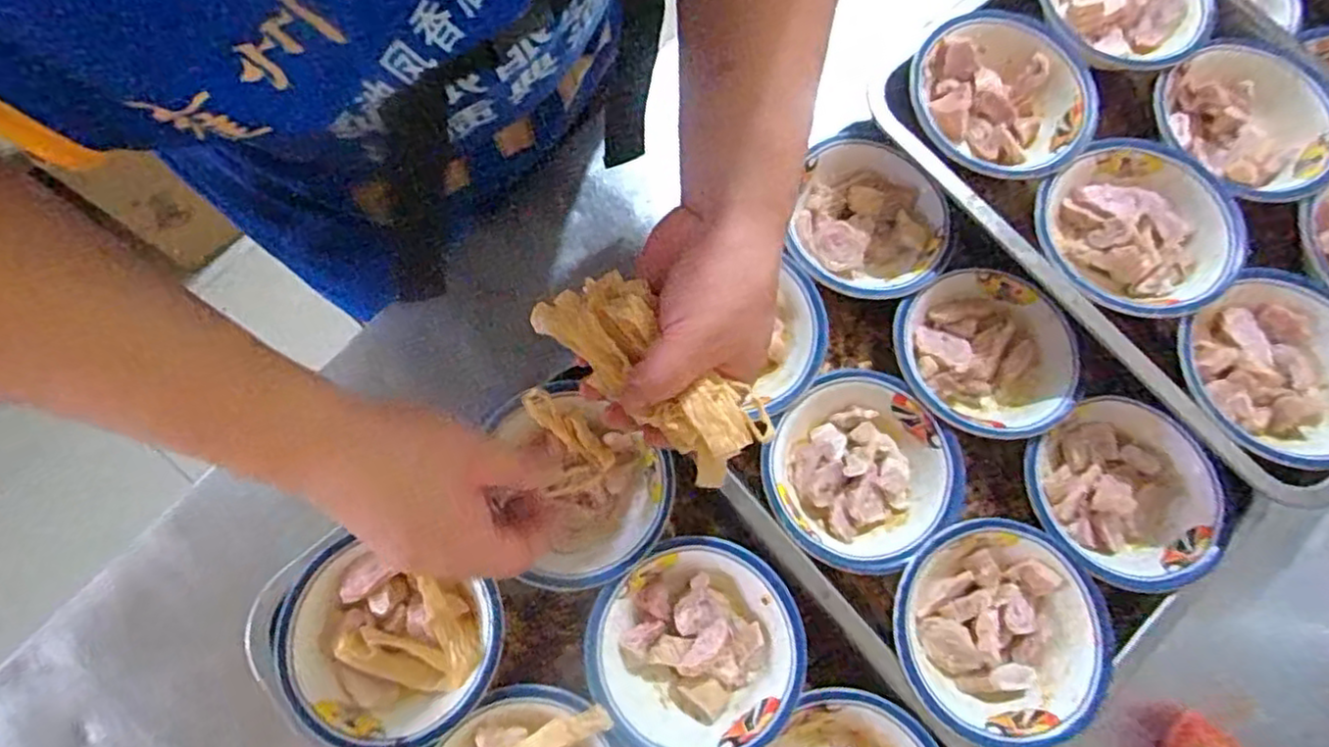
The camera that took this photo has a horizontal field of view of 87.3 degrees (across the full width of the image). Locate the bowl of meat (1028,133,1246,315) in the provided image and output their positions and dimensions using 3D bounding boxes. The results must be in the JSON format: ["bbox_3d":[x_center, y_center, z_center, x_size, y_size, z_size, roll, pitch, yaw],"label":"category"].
[{"bbox_3d":[0.314,-0.094,0.472,0.125,0.045,0.125,1,74,-2],"label":"bowl of meat"}]

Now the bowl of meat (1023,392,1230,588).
[{"bbox_3d":[0.303,0.082,0.465,0.118,0.046,0.119,1,74,-2],"label":"bowl of meat"}]

